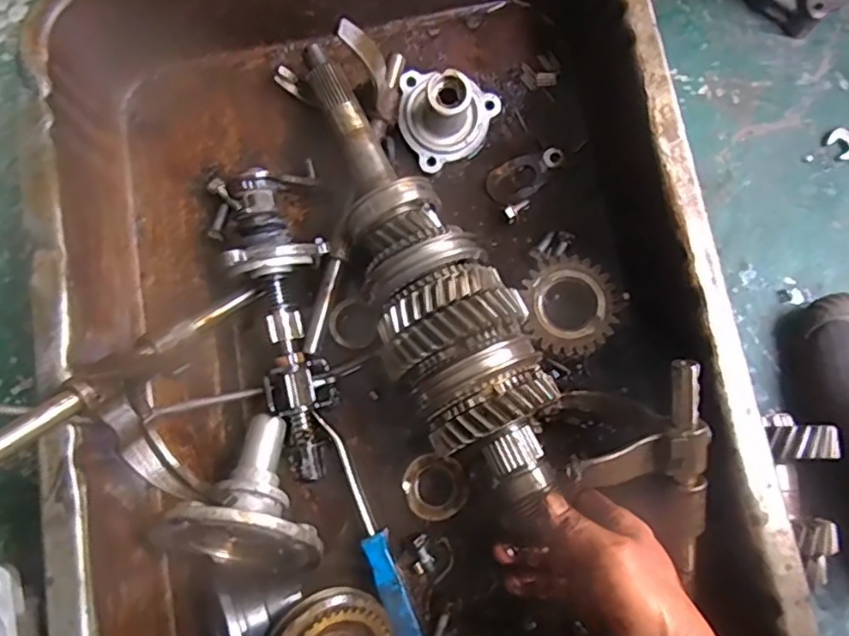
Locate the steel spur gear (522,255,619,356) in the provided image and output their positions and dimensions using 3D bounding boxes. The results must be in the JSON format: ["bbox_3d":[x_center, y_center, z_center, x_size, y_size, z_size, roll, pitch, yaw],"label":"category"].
[{"bbox_3d":[0.108,-0.009,0.465,0.069,0.020,0.069,0,80,0],"label":"steel spur gear"}]

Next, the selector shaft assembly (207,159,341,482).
[{"bbox_3d":[-0.102,-0.001,0.465,0.081,0.071,0.235,-13,80,-3],"label":"selector shaft assembly"}]

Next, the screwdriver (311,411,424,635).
[{"bbox_3d":[-0.038,0.160,0.464,0.019,0.017,0.193,-21,81,-4],"label":"screwdriver"}]

